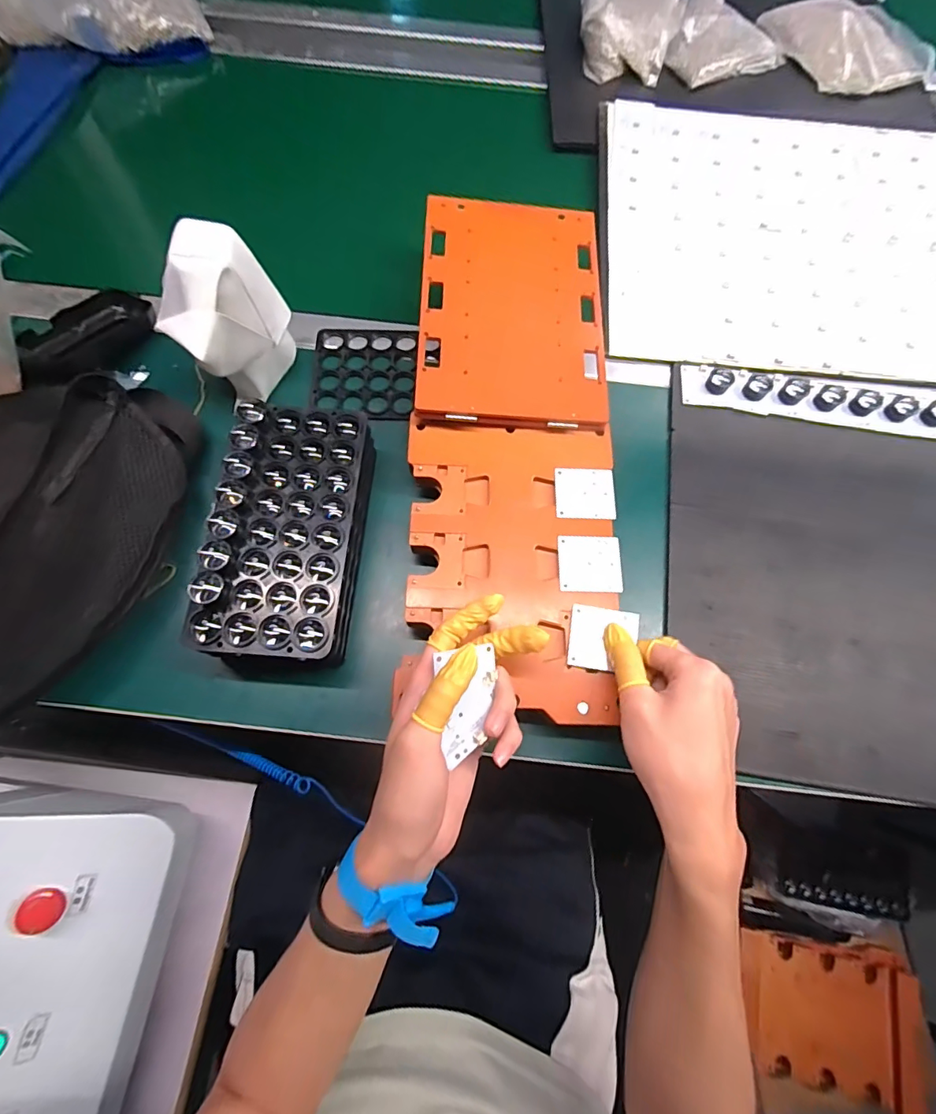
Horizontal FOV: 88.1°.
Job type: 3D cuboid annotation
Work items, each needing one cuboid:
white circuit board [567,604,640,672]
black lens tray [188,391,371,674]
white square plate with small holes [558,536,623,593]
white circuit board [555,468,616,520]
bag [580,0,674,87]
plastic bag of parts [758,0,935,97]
[{"bbox_3d":[0.098,0.059,0.350,0.047,0.004,0.045,8,75,6],"label":"white circuit board"},{"bbox_3d":[-0.136,-0.019,0.372,0.101,0.065,0.195,5,72,0],"label":"black lens tray"},{"bbox_3d":[0.094,0.005,0.371,0.046,0.004,0.044,3,72,-1],"label":"white square plate with small holes"},{"bbox_3d":[0.095,-0.052,0.392,0.047,0.004,0.044,2,72,-1],"label":"white circuit board"},{"bbox_3d":[0.199,-0.680,0.606,0.113,0.051,0.161,8,72,1],"label":"bag"},{"bbox_3d":[0.489,-0.671,0.626,0.161,0.032,0.177,-17,73,-7],"label":"plastic bag of parts"}]

